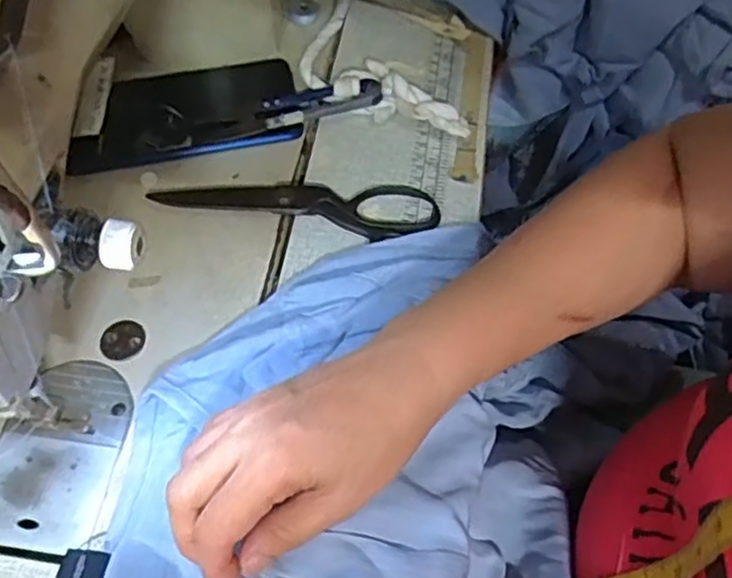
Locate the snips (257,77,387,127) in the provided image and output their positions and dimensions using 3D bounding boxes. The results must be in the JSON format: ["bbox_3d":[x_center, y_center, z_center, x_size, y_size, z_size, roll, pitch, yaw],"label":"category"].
[{"bbox_3d":[-0.030,-0.122,0.463,0.082,0.015,0.028,-15,60,-9],"label":"snips"}]

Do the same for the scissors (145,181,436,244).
[{"bbox_3d":[-0.041,-0.057,0.429,0.169,0.009,0.049,9,59,6],"label":"scissors"}]

